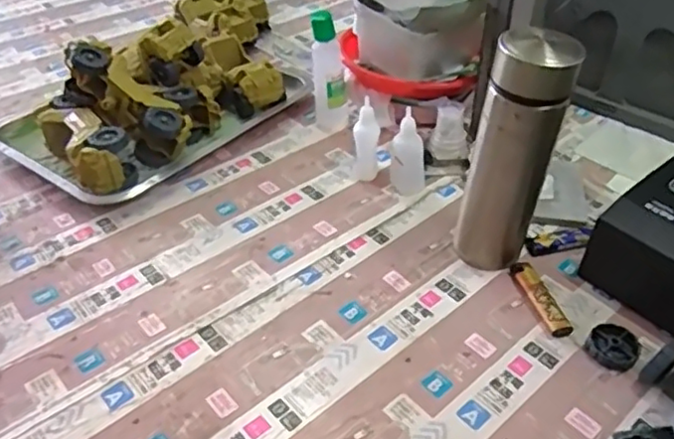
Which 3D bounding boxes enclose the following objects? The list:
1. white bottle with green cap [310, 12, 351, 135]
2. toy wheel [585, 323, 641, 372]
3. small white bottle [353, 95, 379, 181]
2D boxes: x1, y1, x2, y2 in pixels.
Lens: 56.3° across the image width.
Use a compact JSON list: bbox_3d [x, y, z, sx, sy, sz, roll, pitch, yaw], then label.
[{"bbox_3d":[-0.007,-0.167,0.747,0.041,0.150,0.037,-8,41,-9],"label":"white bottle with green cap"},{"bbox_3d":[0.225,0.104,0.513,0.039,0.013,0.038,-1,40,0],"label":"toy wheel"},{"bbox_3d":[0.031,-0.082,0.675,0.026,0.084,0.028,2,40,3],"label":"small white bottle"}]

